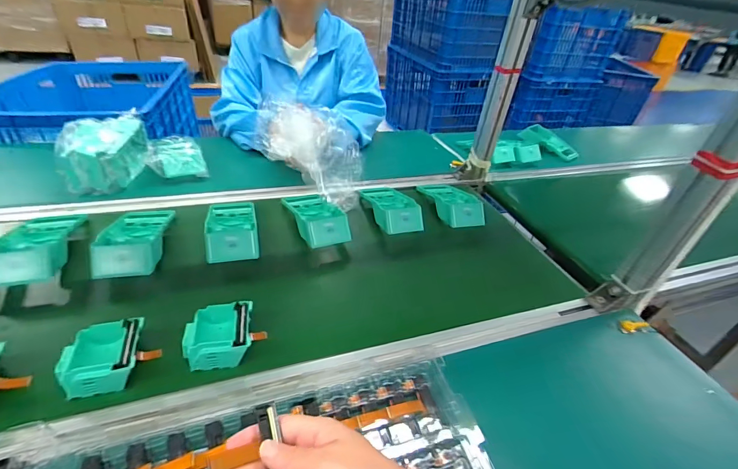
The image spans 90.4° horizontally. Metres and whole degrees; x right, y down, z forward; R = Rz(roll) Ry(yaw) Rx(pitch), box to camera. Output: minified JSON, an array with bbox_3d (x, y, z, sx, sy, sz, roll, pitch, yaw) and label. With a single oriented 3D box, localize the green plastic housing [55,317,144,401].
[{"bbox_3d":[-0.303,0.141,0.420,0.084,0.035,0.078,-6,39,-16],"label":"green plastic housing"}]

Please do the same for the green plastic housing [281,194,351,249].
[{"bbox_3d":[-0.100,-0.032,0.700,0.092,0.047,0.174,-13,41,-24],"label":"green plastic housing"}]

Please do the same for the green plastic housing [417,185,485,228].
[{"bbox_3d":[0.175,-0.073,0.806,0.100,0.043,0.192,-3,32,-13],"label":"green plastic housing"}]

